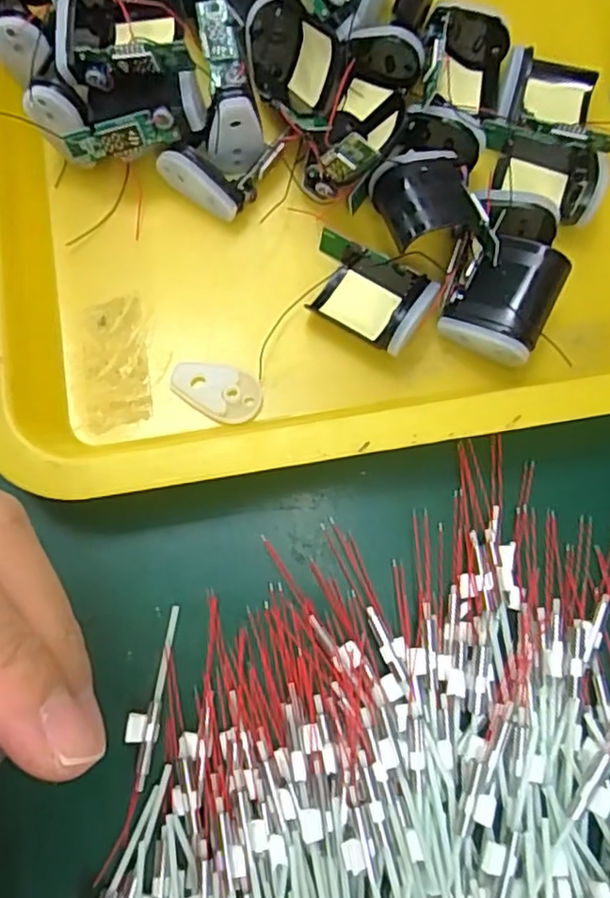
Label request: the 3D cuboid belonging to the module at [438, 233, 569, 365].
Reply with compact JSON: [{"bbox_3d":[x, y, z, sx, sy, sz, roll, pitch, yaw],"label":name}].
[{"bbox_3d":[0.074,-0.057,0.251,0.039,0.027,0.039,24,76,5],"label":"module"}]

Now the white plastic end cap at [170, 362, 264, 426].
[{"bbox_3d":[-0.034,-0.022,0.251,0.035,0.005,0.020,19,76,3],"label":"white plastic end cap"}]

